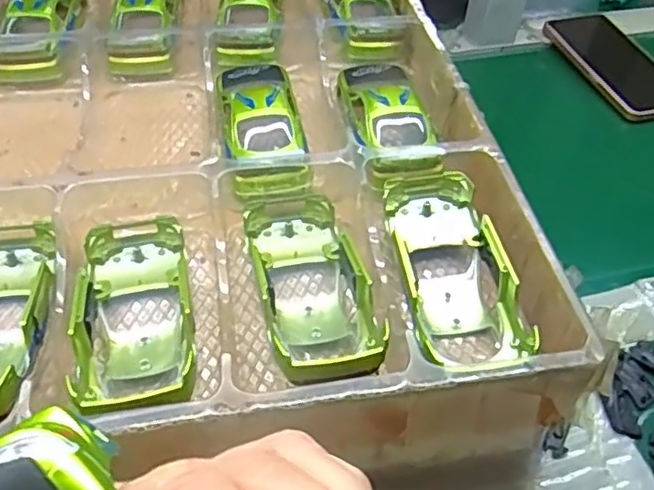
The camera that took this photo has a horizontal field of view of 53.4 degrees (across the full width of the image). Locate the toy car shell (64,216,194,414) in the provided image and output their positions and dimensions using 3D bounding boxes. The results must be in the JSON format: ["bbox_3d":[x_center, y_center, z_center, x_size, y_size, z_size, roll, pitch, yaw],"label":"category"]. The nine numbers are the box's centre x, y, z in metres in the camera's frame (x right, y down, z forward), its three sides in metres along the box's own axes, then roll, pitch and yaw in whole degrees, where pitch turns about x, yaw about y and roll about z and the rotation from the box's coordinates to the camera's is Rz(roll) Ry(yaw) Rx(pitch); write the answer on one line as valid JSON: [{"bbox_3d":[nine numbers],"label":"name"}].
[{"bbox_3d":[-0.101,0.029,0.328,0.058,0.029,0.106,-8,48,-10],"label":"toy car shell"}]

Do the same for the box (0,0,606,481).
[{"bbox_3d":[-0.231,-0.066,0.402,0.642,0.093,0.470,-5,48,-8],"label":"box"}]

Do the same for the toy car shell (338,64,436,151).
[{"bbox_3d":[0.037,-0.092,0.431,0.048,0.026,0.110,-3,47,-6],"label":"toy car shell"}]

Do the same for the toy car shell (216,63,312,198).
[{"bbox_3d":[-0.043,-0.083,0.424,0.049,0.032,0.120,-7,48,-10],"label":"toy car shell"}]

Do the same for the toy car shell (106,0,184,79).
[{"bbox_3d":[-0.141,-0.174,0.516,0.050,0.047,0.118,-2,47,-5],"label":"toy car shell"}]

